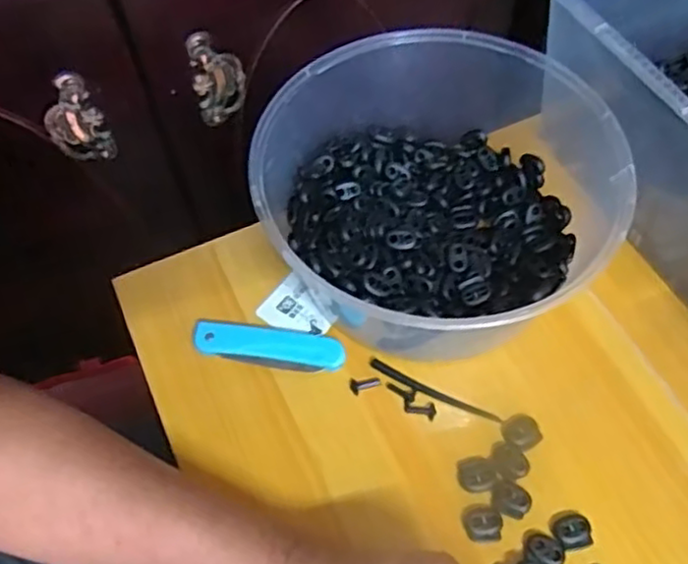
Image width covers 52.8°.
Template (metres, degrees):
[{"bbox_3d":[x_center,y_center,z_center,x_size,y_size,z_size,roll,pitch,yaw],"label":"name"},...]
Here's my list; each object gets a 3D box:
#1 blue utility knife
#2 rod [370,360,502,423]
[{"bbox_3d":[-0.050,0.043,0.455,0.098,0.007,0.027,7,59,5],"label":"blue utility knife"},{"bbox_3d":[0.057,0.071,0.444,0.088,0.004,0.007,23,62,14],"label":"rod"}]

